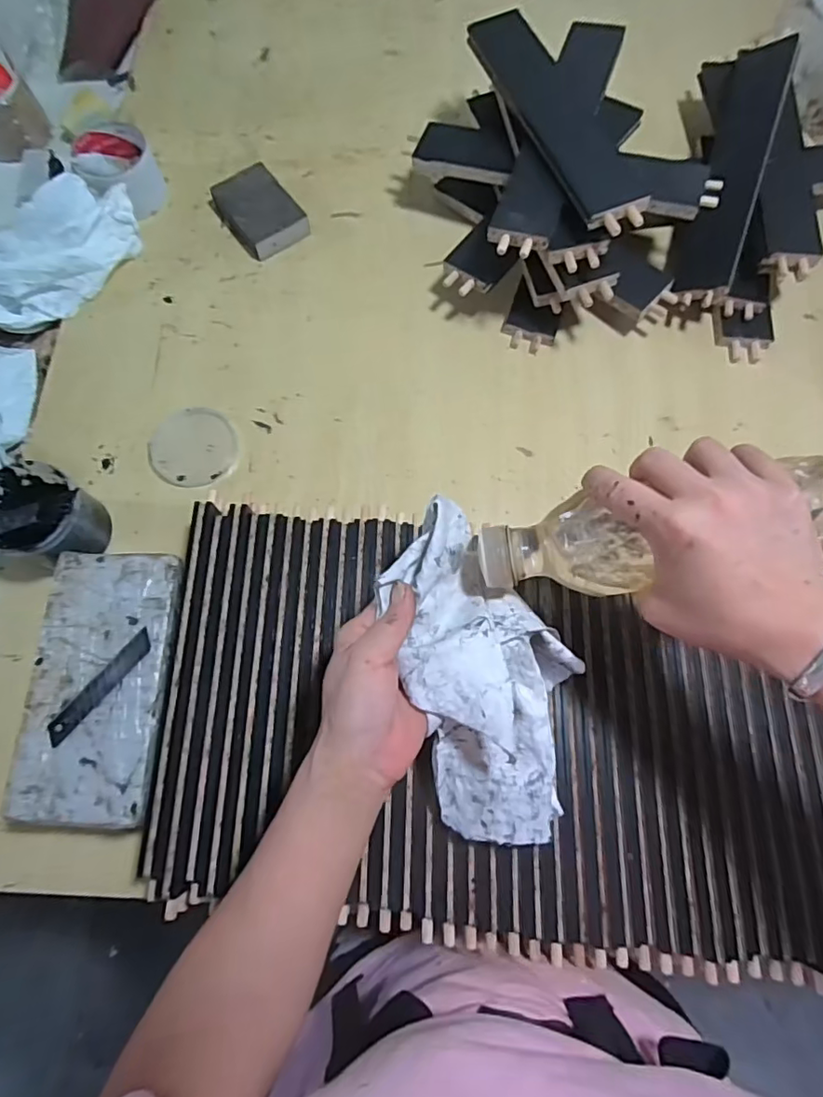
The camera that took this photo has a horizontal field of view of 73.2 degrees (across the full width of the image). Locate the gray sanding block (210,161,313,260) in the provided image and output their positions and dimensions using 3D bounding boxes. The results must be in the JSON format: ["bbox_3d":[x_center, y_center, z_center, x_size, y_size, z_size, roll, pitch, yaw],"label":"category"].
[{"bbox_3d":[-0.173,-0.383,0.631,0.074,0.025,0.102,-36,77,-9],"label":"gray sanding block"}]

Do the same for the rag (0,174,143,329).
[{"bbox_3d":[-0.413,-0.311,0.597,0.249,0.052,0.124,-27,76,-7],"label":"rag"}]

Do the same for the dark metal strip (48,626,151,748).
[{"bbox_3d":[-0.237,0.104,0.423,0.017,0.006,0.097,37,76,12],"label":"dark metal strip"}]

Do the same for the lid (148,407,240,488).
[{"bbox_3d":[-0.216,-0.100,0.551,0.082,0.009,0.078,2,80,-9],"label":"lid"}]

